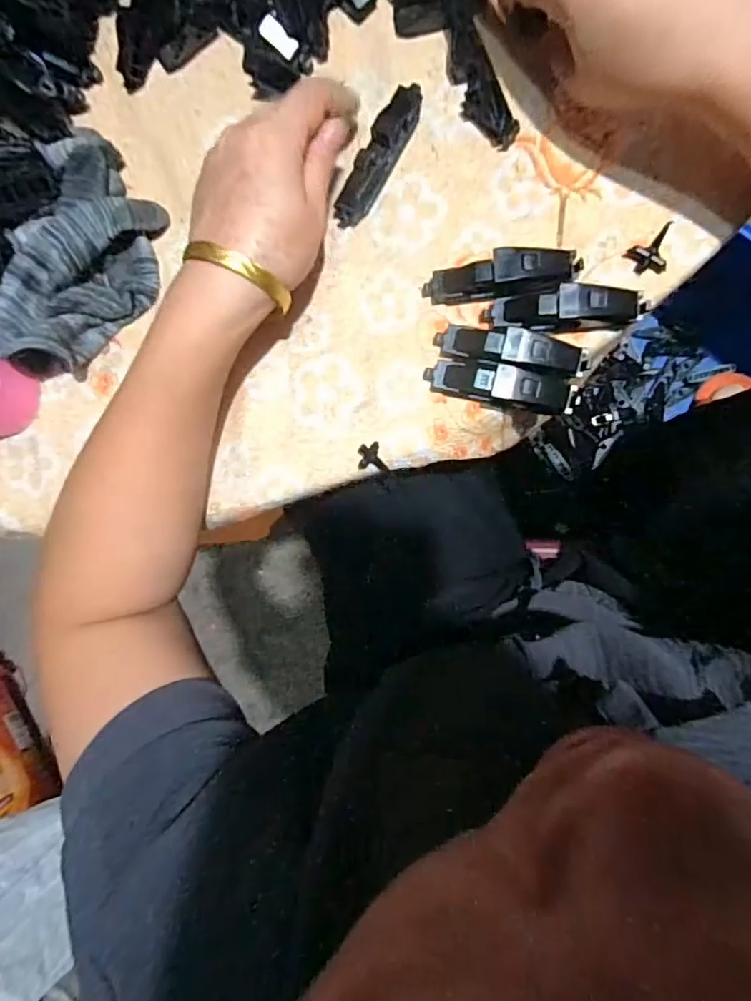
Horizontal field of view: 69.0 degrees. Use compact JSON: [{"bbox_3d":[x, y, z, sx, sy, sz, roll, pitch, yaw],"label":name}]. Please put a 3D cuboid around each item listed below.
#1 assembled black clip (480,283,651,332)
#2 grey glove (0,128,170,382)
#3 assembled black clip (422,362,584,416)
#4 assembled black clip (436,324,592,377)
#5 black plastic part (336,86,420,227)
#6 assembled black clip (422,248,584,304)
[{"bbox_3d":[0.100,-0.103,0.290,0.082,0.019,0.022,1,91,10],"label":"assembled black clip"},{"bbox_3d":[-0.177,-0.148,0.323,0.085,0.043,0.141,4,92,10],"label":"grey glove"},{"bbox_3d":[0.068,-0.063,0.296,0.082,0.018,0.018,14,93,9],"label":"assembled black clip"},{"bbox_3d":[0.073,-0.082,0.295,0.082,0.022,0.019,14,93,9],"label":"assembled black clip"},{"bbox_3d":[0.002,-0.196,0.306,0.017,0.016,0.082,30,96,8],"label":"black plastic part"},{"bbox_3d":[0.067,-0.120,0.294,0.082,0.023,0.020,-5,90,10],"label":"assembled black clip"}]

